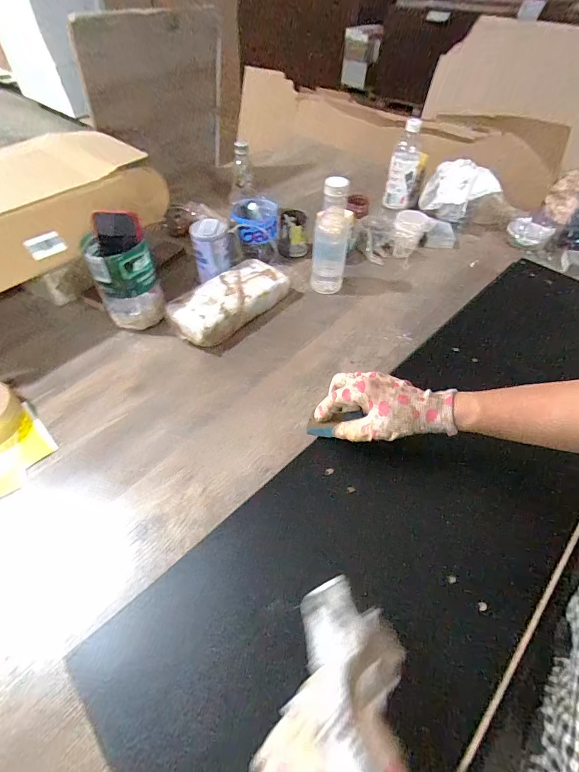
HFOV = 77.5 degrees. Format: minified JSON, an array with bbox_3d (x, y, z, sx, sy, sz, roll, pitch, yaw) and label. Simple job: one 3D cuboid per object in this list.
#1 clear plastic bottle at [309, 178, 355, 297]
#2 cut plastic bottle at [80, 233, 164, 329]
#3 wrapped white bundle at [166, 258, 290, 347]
[{"bbox_3d":[0.081,-0.282,0.690,0.065,0.210,0.055,7,51,4],"label":"clear plastic bottle"},{"bbox_3d":[-0.281,-0.176,0.635,0.095,0.153,0.089,-20,54,-17],"label":"cut plastic bottle"},{"bbox_3d":[-0.107,-0.163,0.687,0.114,0.059,0.236,38,59,26],"label":"wrapped white bundle"}]

